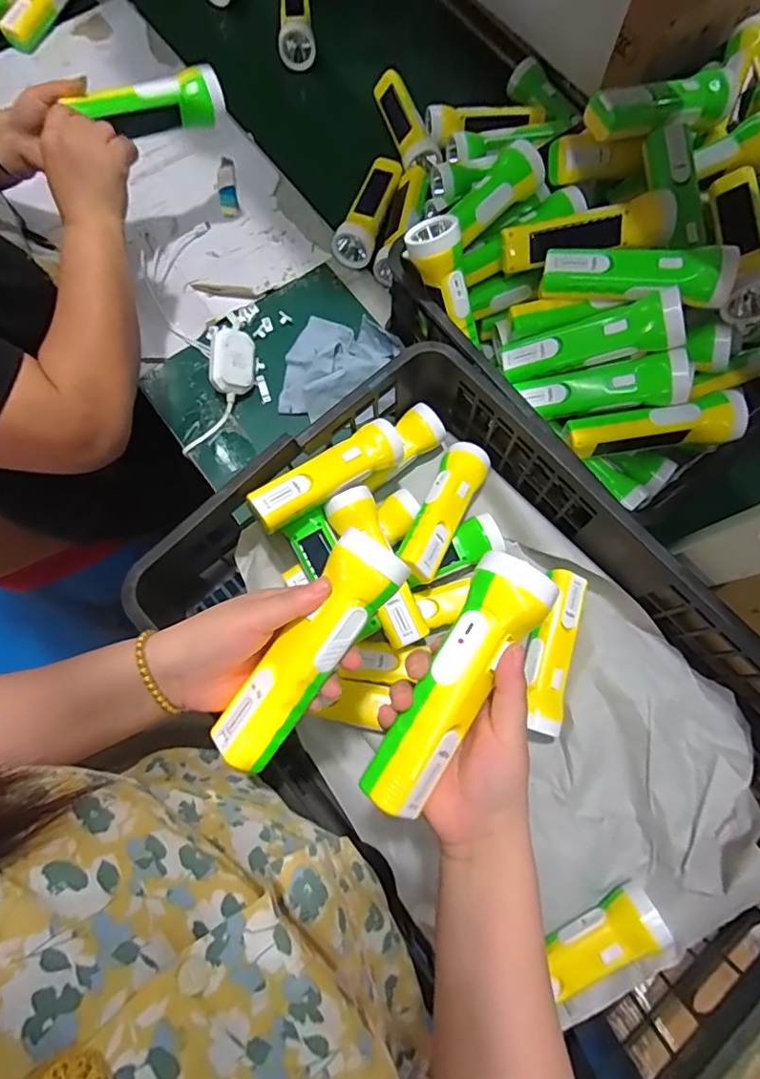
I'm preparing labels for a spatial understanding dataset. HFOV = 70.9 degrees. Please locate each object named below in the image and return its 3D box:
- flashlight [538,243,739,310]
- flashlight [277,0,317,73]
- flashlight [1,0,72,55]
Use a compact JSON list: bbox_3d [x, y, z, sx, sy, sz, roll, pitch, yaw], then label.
[{"bbox_3d":[0.247,-0.258,0.522,0.168,0.044,0.049,10,105,12],"label":"flashlight"},{"bbox_3d":[-0.127,-0.791,0.814,0.054,0.048,0.153,-2,74,-2],"label":"flashlight"},{"bbox_3d":[-0.497,-0.812,0.802,0.041,0.046,0.175,36,89,9],"label":"flashlight"}]

